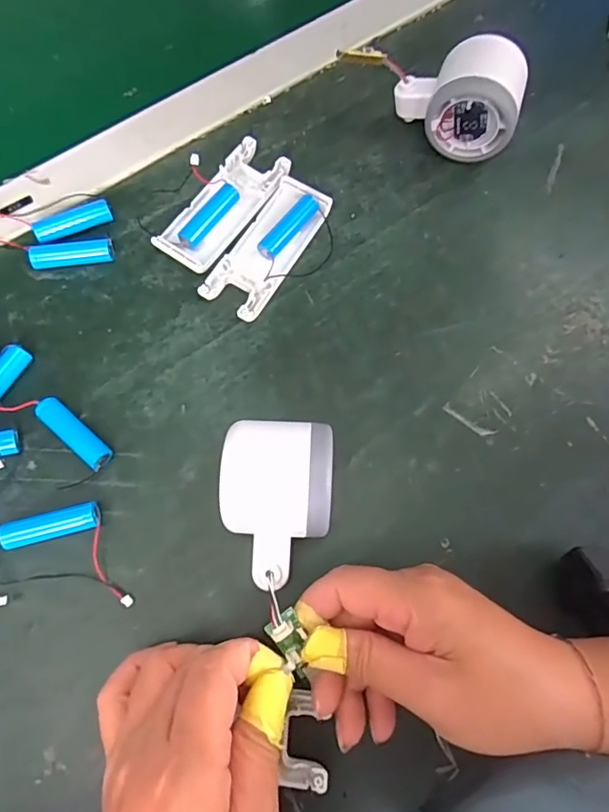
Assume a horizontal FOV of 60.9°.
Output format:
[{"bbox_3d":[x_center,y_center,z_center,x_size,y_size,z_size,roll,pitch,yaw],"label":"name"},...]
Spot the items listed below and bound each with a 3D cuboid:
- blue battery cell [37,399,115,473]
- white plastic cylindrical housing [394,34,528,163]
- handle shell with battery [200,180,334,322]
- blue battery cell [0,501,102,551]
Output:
[{"bbox_3d":[-0.135,0.016,0.304,0.051,0.013,0.014,41,76,10],"label":"blue battery cell"},{"bbox_3d":[0.106,-0.214,0.358,0.084,0.055,0.053,19,74,4],"label":"white plastic cylindrical housing"},{"bbox_3d":[-0.024,-0.105,0.342,0.040,0.015,0.103,30,75,7],"label":"handle shell with battery"},{"bbox_3d":[-0.140,0.066,0.287,0.050,0.015,0.018,-14,74,-6],"label":"blue battery cell"}]

